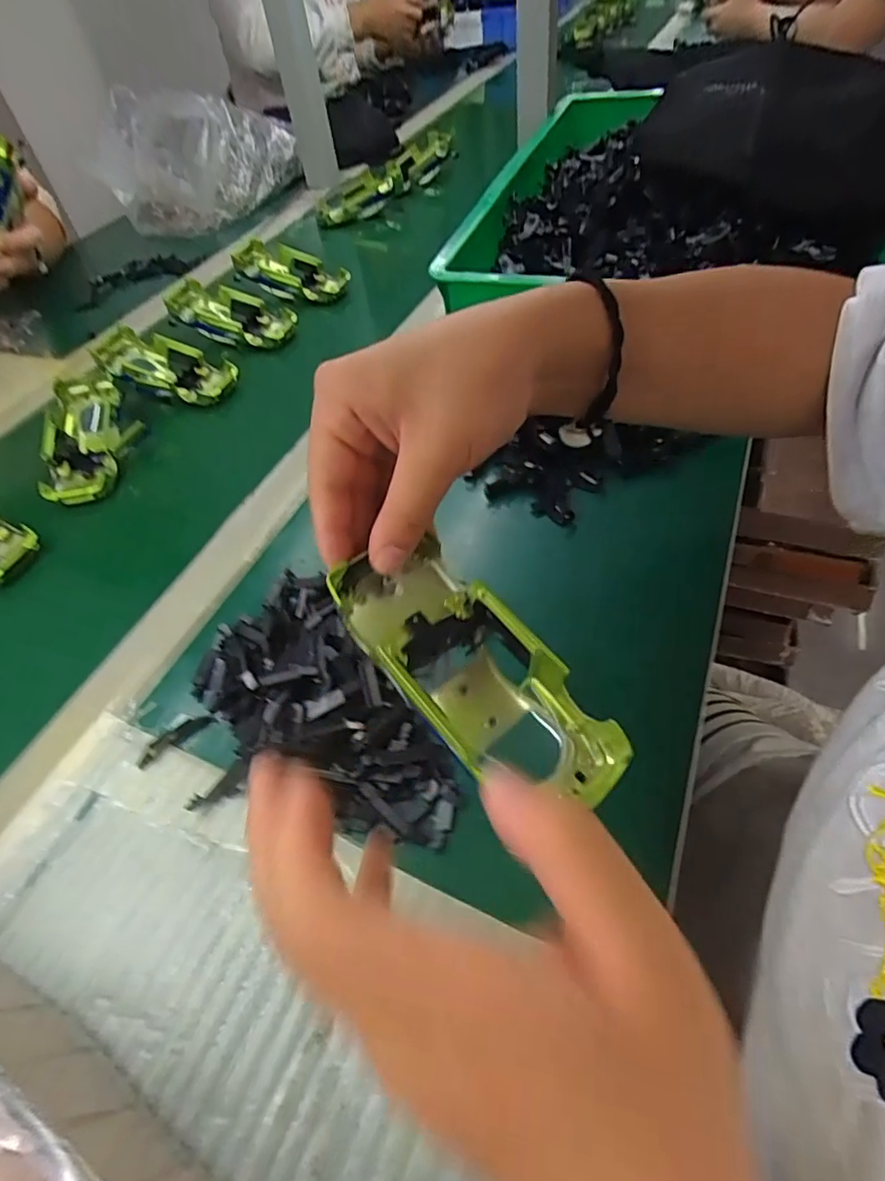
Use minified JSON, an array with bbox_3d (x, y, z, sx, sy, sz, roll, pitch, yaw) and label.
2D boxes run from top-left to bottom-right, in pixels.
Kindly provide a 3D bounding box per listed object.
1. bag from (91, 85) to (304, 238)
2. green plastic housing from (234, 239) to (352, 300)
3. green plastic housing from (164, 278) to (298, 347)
[{"bbox_3d":[-0.355,-0.648,0.843,0.180,0.131,0.249,23,58,24],"label":"bag"},{"bbox_3d":[-0.176,-0.371,0.674,0.139,0.048,0.075,17,56,20],"label":"green plastic housing"},{"bbox_3d":[-0.226,-0.293,0.616,0.137,0.033,0.058,18,52,2],"label":"green plastic housing"}]

